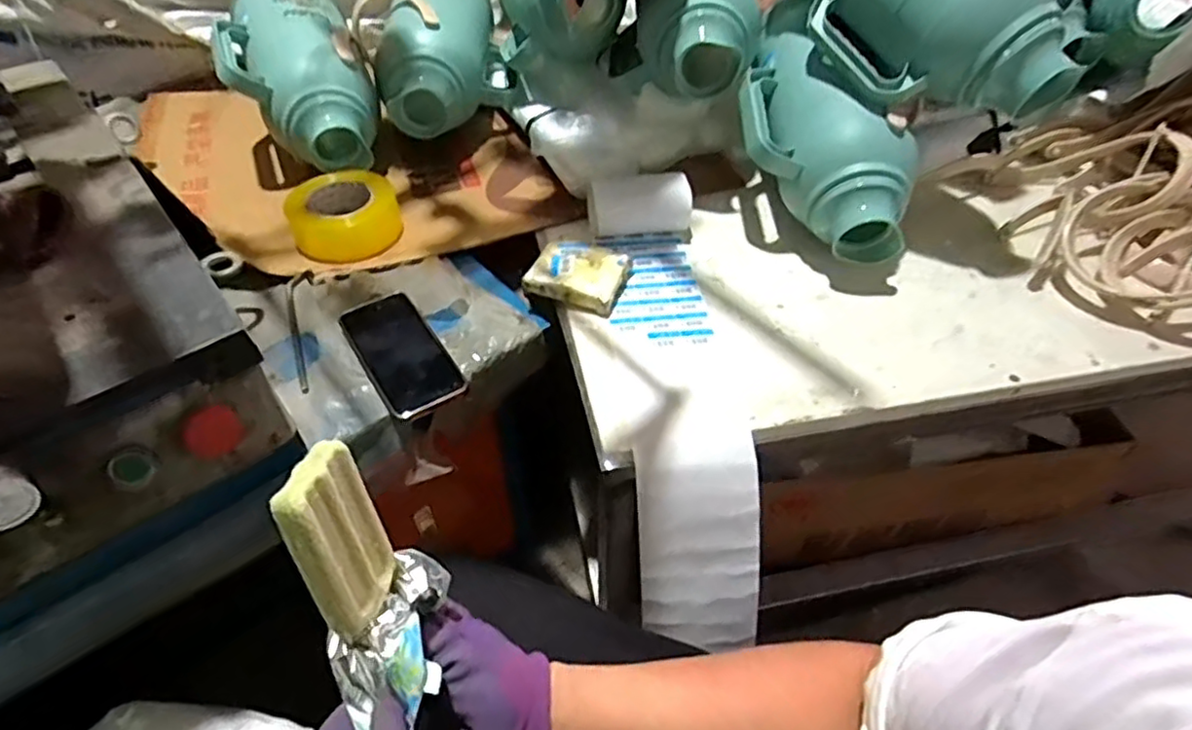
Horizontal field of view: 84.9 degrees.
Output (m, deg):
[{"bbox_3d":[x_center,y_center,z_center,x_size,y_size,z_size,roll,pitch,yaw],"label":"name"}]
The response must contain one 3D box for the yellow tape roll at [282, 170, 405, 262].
[{"bbox_3d":[-0.312,-0.187,0.811,0.128,0.060,0.128,-20,51,-18],"label":"yellow tape roll"}]

